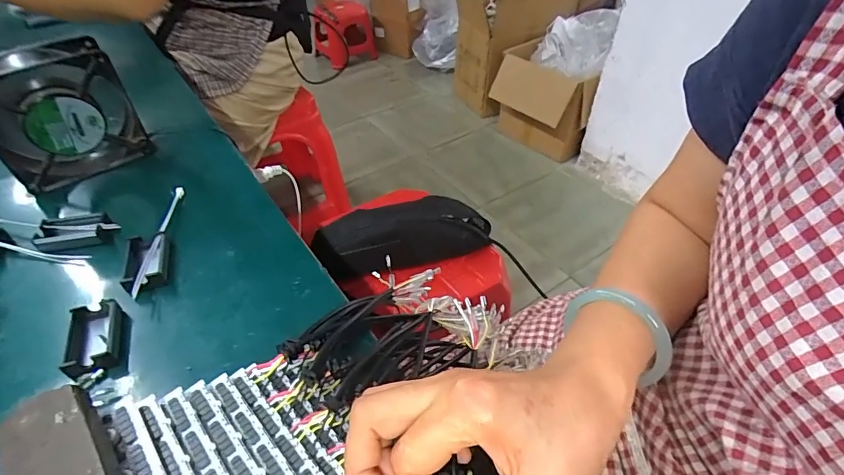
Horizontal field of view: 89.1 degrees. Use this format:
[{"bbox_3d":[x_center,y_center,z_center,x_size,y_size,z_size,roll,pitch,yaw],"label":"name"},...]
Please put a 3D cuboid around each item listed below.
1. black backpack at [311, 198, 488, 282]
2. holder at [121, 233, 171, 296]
[{"bbox_3d":[-0.027,-0.011,0.668,0.278,0.076,0.094,-13,45,-14],"label":"black backpack"},{"bbox_3d":[-0.230,0.020,0.359,0.032,0.015,0.056,-15,47,-16],"label":"holder"}]

